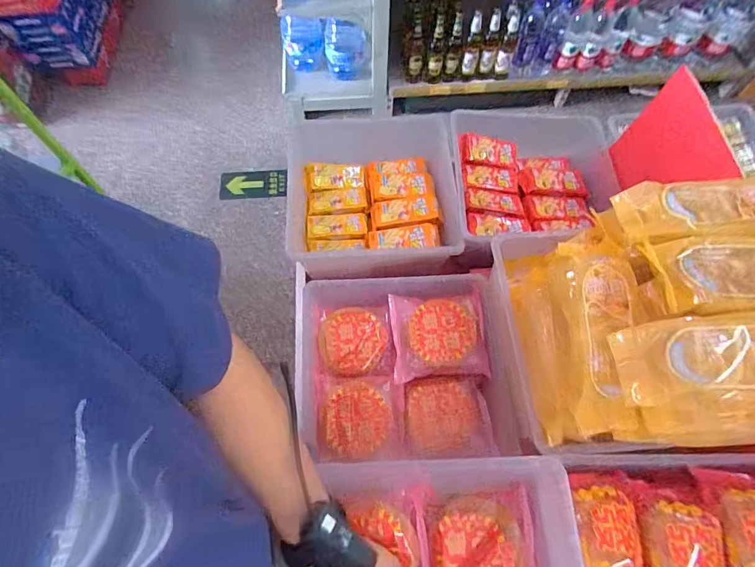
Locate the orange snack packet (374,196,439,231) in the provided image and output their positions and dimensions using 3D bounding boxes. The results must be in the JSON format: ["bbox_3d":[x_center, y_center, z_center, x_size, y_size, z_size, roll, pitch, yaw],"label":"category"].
[{"bbox_3d":[0.052,-0.131,0.773,0.112,0.024,0.065,-5,65,-1],"label":"orange snack packet"}]

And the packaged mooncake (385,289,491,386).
[{"bbox_3d":[0.094,0.080,0.659,0.141,0.036,0.129,-4,65,-1],"label":"packaged mooncake"}]

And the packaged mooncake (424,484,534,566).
[{"bbox_3d":[0.118,0.302,0.475,0.117,0.028,0.118,-16,77,16],"label":"packaged mooncake"}]

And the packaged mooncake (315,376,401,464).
[{"bbox_3d":[-0.029,0.198,0.624,0.120,0.034,0.112,-4,65,-1],"label":"packaged mooncake"}]

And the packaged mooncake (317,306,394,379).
[{"bbox_3d":[-0.036,0.091,0.673,0.116,0.024,0.114,-3,65,-1],"label":"packaged mooncake"}]

